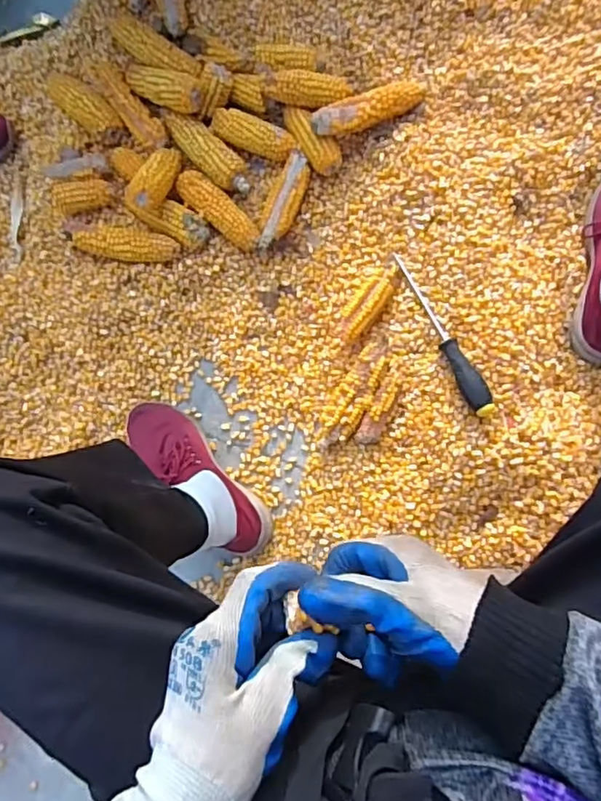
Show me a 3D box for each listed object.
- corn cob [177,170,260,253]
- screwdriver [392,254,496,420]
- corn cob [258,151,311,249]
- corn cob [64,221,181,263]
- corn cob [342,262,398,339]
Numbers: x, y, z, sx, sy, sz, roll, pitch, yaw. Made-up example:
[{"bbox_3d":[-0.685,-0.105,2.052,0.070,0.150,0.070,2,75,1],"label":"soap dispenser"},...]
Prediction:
[{"bbox_3d":[-0.113,-0.272,0.833,0.149,0.037,0.045,41,90,8],"label":"corn cob"},{"bbox_3d":[0.185,-0.089,0.756,0.031,0.025,0.243,-25,70,4],"label":"screwdriver"},{"bbox_3d":[-0.024,-0.283,0.829,0.047,0.033,0.144,21,88,8],"label":"corn cob"},{"bbox_3d":[-0.262,-0.226,0.825,0.170,0.035,0.052,16,87,7],"label":"corn cob"},{"bbox_3d":[0.091,-0.136,0.792,0.051,0.045,0.111,40,90,8],"label":"corn cob"}]

